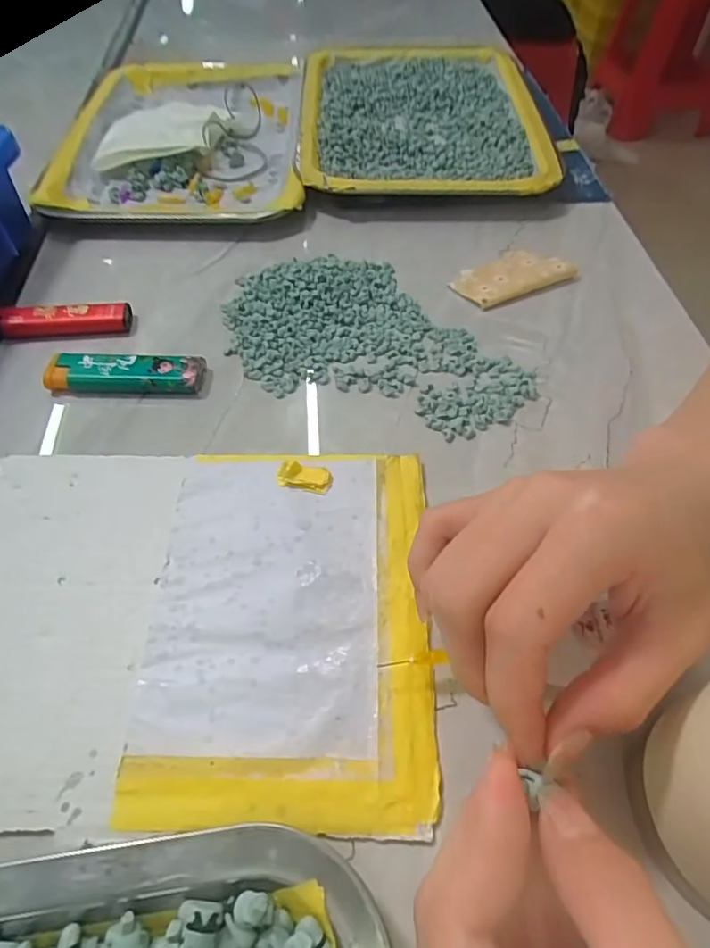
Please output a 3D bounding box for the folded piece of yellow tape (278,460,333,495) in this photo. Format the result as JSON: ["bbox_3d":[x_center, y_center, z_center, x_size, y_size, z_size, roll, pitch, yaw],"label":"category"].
[{"bbox_3d":[-0.023,0.000,0.259,0.024,0.008,0.012,8,54,5],"label":"folded piece of yellow tape"}]

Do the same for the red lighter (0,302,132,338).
[{"bbox_3d":[-0.170,-0.091,0.328,0.075,0.008,0.018,-2,54,-3],"label":"red lighter"}]

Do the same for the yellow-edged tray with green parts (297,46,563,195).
[{"bbox_3d":[0.052,-0.297,0.468,0.185,0.025,0.271,0,54,-1],"label":"yellow-edged tray with green parts"}]

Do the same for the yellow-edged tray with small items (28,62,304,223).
[{"bbox_3d":[-0.136,-0.282,0.471,0.184,0.022,0.284,0,54,-1],"label":"yellow-edged tray with small items"}]

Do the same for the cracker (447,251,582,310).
[{"bbox_3d":[0.099,-0.127,0.361,0.076,0.007,0.041,-23,57,-17],"label":"cracker"}]

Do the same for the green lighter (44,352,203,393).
[{"bbox_3d":[-0.122,-0.053,0.303,0.083,0.011,0.022,4,54,2],"label":"green lighter"}]

